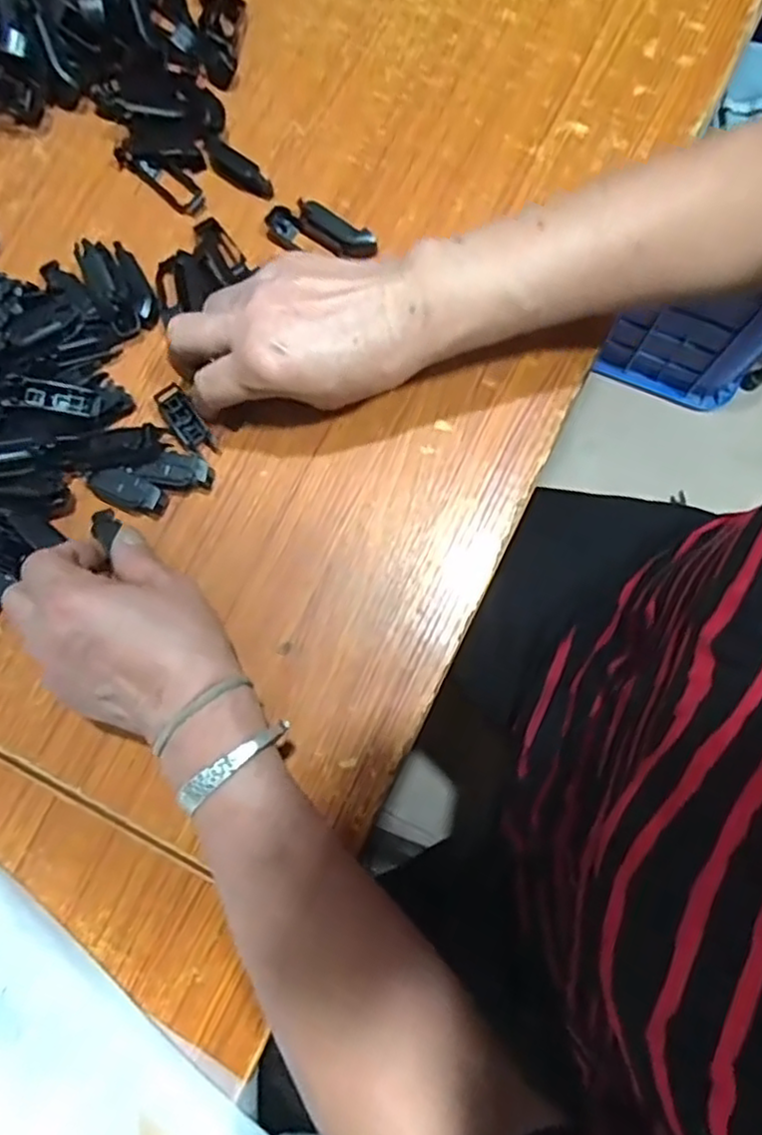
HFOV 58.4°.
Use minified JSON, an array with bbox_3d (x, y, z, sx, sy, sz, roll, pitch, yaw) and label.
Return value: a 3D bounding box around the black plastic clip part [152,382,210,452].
[{"bbox_3d":[-0.117,-0.089,0.401,0.017,0.004,0.039,-33,91,-4],"label":"black plastic clip part"}]

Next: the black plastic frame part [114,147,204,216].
[{"bbox_3d":[-0.141,-0.253,0.441,0.066,0.012,0.020,39,83,7],"label":"black plastic frame part"}]

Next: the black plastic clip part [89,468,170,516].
[{"bbox_3d":[-0.149,-0.045,0.398,0.048,0.018,0.019,19,81,5],"label":"black plastic clip part"}]

